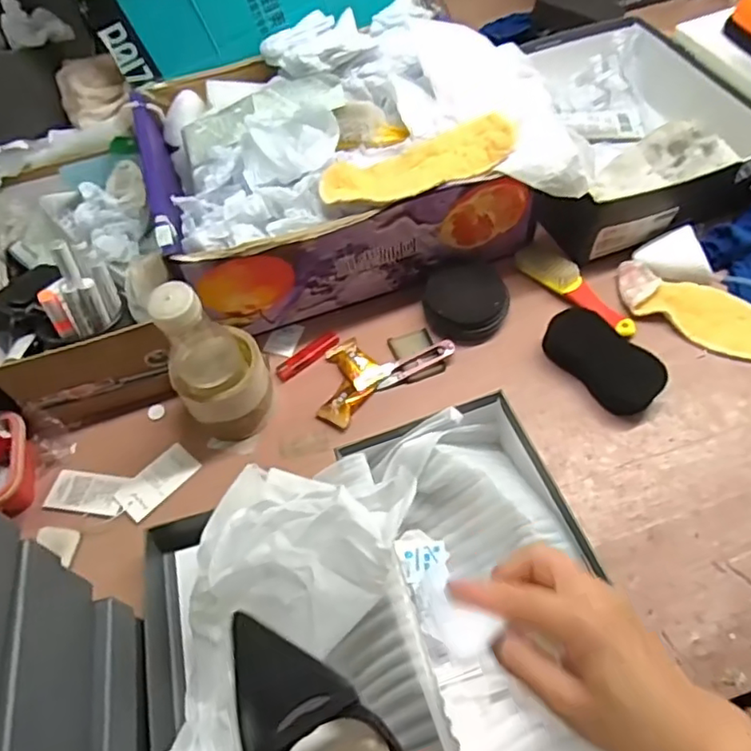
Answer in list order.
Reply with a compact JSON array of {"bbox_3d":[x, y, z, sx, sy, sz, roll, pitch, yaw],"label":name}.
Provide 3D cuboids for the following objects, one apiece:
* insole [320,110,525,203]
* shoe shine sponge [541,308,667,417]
[{"bbox_3d":[0.043,-0.212,0.612,0.196,0.025,0.068,-21,58,-8],"label":"insole"},{"bbox_3d":[0.232,-0.019,0.631,0.065,0.032,0.127,-31,60,-15],"label":"shoe shine sponge"}]

